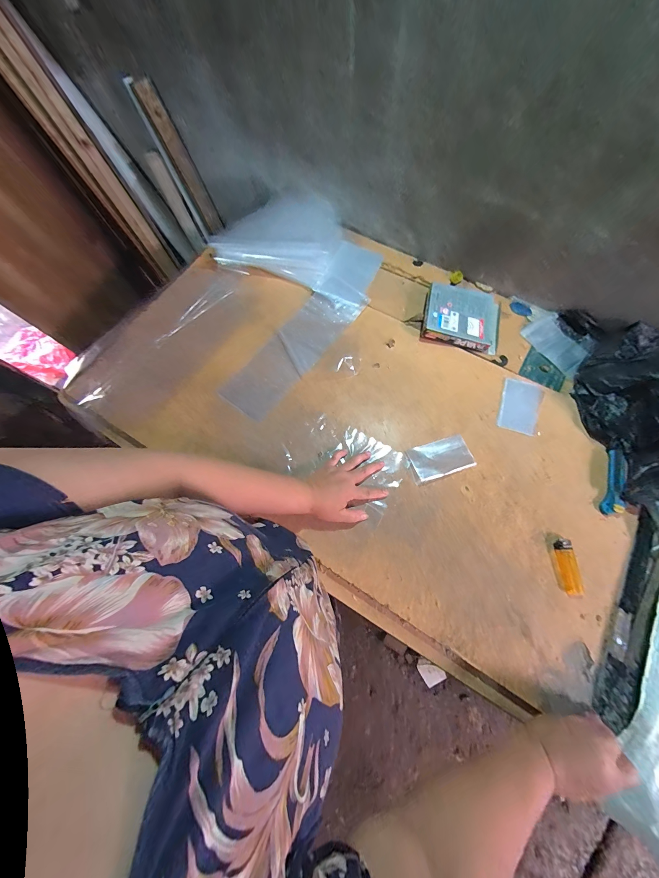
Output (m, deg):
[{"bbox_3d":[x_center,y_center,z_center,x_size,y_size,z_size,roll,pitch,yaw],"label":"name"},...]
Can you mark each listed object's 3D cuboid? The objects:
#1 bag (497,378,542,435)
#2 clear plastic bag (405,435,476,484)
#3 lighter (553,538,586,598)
[{"bbox_3d":[0.365,-0.065,0.563,0.069,0.005,0.115,21,70,8],"label":"bag"},{"bbox_3d":[0.196,0.034,0.525,0.107,0.014,0.064,-17,70,-6],"label":"clear plastic bag"},{"bbox_3d":[0.370,0.200,0.454,0.028,0.011,0.082,-2,69,-1],"label":"lighter"}]

